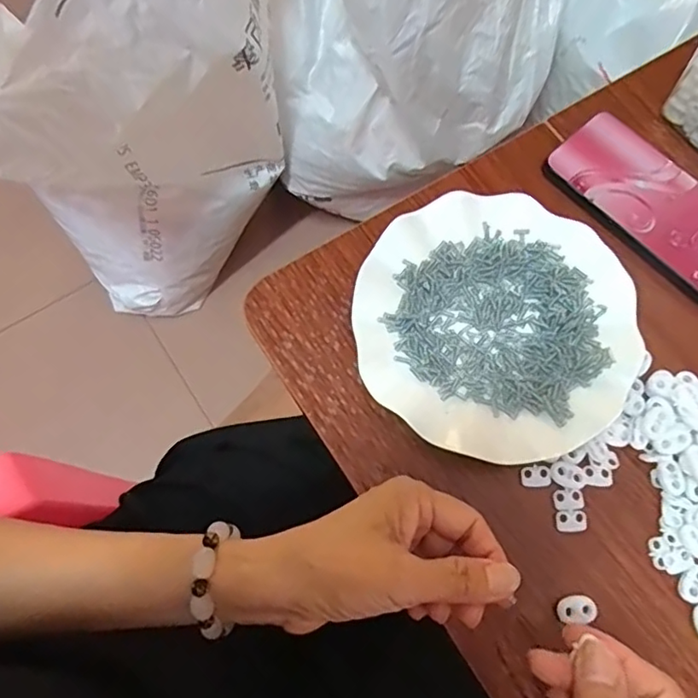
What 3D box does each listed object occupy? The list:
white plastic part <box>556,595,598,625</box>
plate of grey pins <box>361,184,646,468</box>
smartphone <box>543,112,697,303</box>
[{"bbox_3d":[0.134,0.153,0.336,0.023,0.004,0.014,-5,72,-2],"label":"white plastic part"},{"bbox_3d":[0.098,-0.019,0.382,0.177,0.018,0.180,0,72,-1],"label":"plate of grey pins"},{"bbox_3d":[0.229,-0.107,0.426,0.161,0.009,0.082,42,76,12],"label":"smartphone"}]

